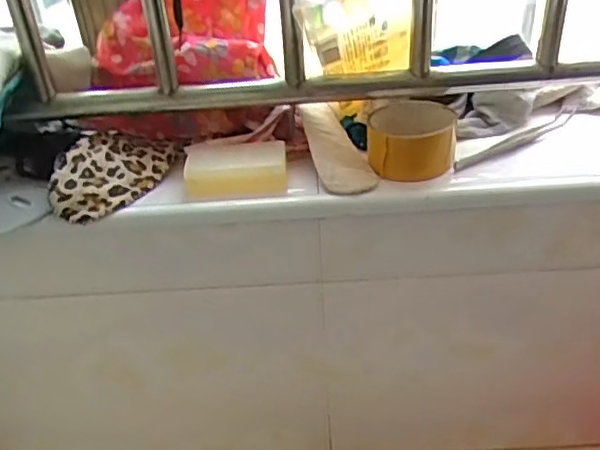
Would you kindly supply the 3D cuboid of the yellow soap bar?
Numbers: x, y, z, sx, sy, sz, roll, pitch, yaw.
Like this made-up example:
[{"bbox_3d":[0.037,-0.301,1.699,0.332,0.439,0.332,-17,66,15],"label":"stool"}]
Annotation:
[{"bbox_3d":[-0.062,-0.056,0.597,0.097,0.032,0.056,-3,34,3],"label":"yellow soap bar"}]

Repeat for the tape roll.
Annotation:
[{"bbox_3d":[0.113,-0.085,0.600,0.088,0.051,0.088,0,34,8],"label":"tape roll"}]

